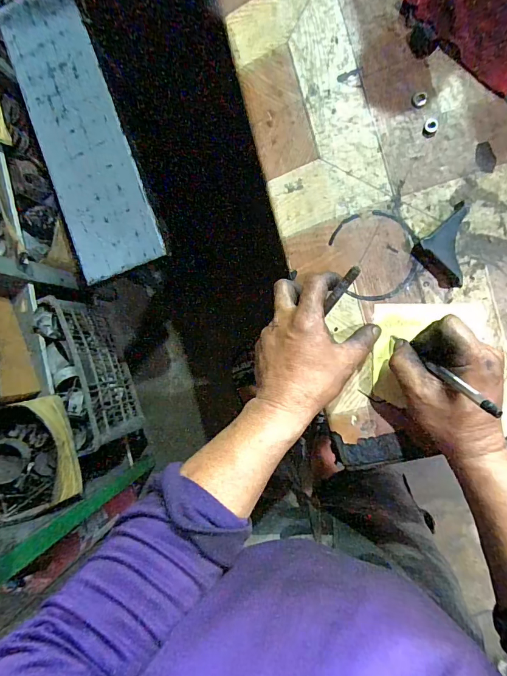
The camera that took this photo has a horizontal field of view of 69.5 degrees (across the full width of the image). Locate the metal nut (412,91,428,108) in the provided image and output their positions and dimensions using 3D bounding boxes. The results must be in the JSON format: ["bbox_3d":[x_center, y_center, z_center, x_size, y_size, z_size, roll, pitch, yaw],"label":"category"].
[{"bbox_3d":[0.170,-0.243,0.372,0.014,0.004,0.016,24,93,9],"label":"metal nut"}]

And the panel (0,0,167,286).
[{"bbox_3d":[-0.407,-0.483,0.846,0.204,0.027,0.690,-20,86,8],"label":"panel"}]

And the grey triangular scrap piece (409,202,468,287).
[{"bbox_3d":[0.181,-0.088,0.356,0.042,0.027,0.075,-2,89,9],"label":"grey triangular scrap piece"}]

